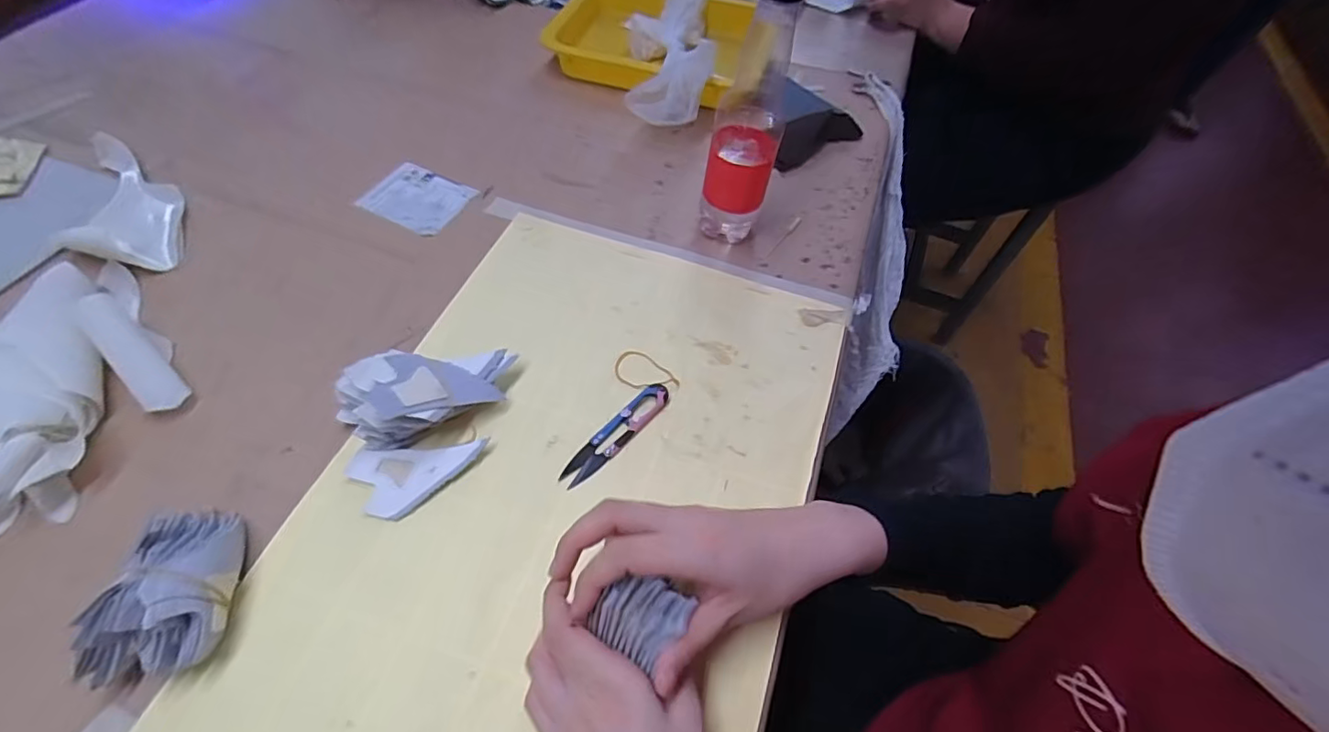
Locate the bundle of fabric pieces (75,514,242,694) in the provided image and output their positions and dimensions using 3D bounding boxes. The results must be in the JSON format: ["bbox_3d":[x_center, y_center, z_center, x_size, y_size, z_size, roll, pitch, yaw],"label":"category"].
[{"bbox_3d":[-0.277,0.121,0.324,0.058,0.048,0.093,-1,56,-5],"label":"bundle of fabric pieces"}]

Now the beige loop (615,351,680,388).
[{"bbox_3d":[-0.013,0.004,0.451,0.053,0.008,0.034,15,56,7],"label":"beige loop"}]

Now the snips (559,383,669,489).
[{"bbox_3d":[-0.035,0.048,0.418,0.021,0.007,0.100,36,60,19],"label":"snips"}]

